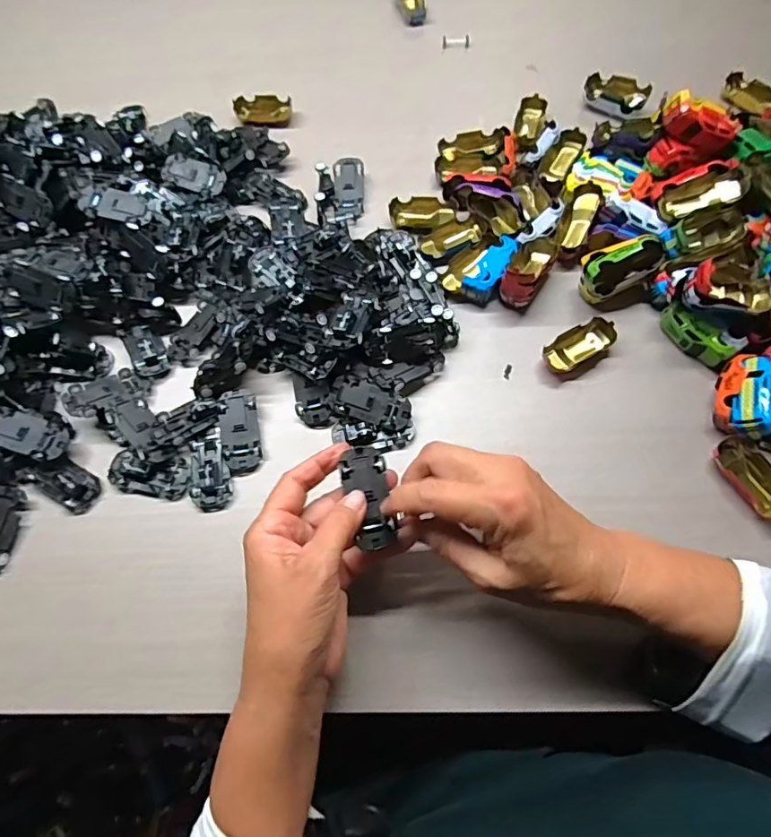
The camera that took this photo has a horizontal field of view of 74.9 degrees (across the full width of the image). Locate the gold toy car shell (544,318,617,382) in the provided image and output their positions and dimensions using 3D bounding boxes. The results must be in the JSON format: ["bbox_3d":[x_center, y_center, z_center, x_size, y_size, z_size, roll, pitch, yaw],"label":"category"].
[{"bbox_3d":[0.163,-0.058,0.422,0.062,0.015,0.036,-32,69,-11],"label":"gold toy car shell"}]

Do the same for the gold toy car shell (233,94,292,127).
[{"bbox_3d":[-0.134,-0.339,0.555,0.060,0.019,0.030,-6,66,0],"label":"gold toy car shell"}]

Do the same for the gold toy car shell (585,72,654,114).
[{"bbox_3d":[0.240,-0.337,0.529,0.065,0.026,0.031,33,72,15],"label":"gold toy car shell"}]

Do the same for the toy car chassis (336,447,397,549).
[{"bbox_3d":[-0.011,0.050,0.325,0.028,0.008,0.063,-13,80,-3],"label":"toy car chassis"}]

